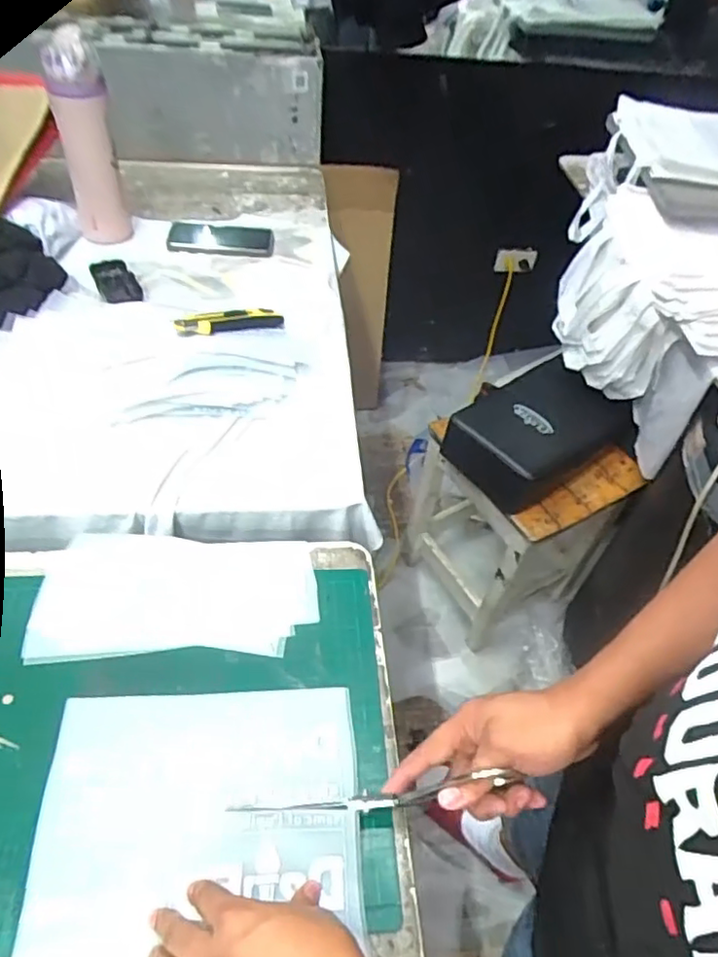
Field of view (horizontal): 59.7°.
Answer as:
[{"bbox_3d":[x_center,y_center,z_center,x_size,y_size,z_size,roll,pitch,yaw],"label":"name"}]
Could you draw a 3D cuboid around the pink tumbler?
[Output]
[{"bbox_3d":[-0.392,-0.481,0.908,0.074,0.273,0.064,-16,52,-18],"label":"pink tumbler"}]

